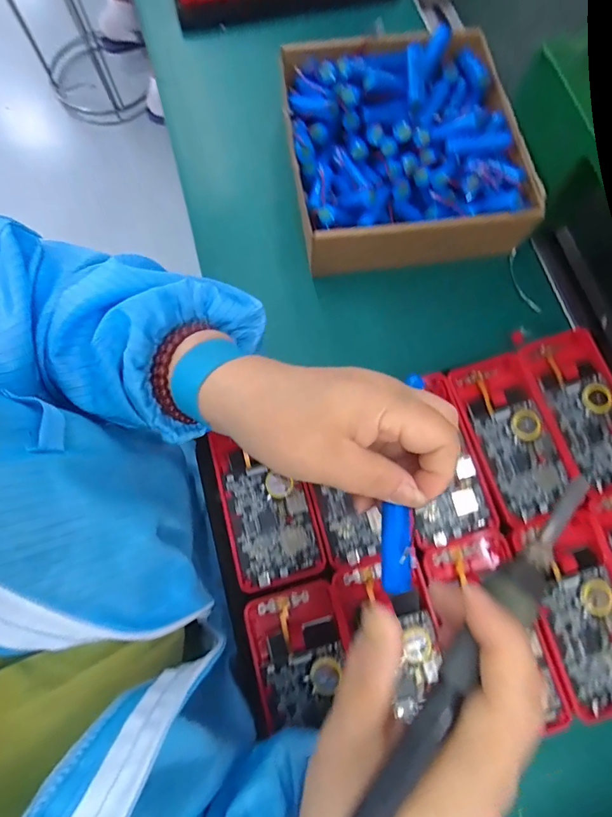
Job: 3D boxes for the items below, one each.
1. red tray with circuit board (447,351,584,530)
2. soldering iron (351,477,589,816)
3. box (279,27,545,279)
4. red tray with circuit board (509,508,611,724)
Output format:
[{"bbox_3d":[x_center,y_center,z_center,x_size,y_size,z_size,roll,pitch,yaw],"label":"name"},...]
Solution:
[{"bbox_3d":[0.158,0.021,0.315,0.060,0.011,0.124,-17,76,-5],"label":"red tray with circuit board"},{"bbox_3d":[0.064,0.097,0.157,0.018,0.012,0.191,44,68,9],"label":"soldering iron"},{"bbox_3d":[0.083,-0.229,0.362,0.191,0.056,0.207,-5,75,-2],"label":"box"},{"bbox_3d":[0.191,0.138,0.280,0.062,0.009,0.120,-16,76,-5],"label":"red tray with circuit board"}]

